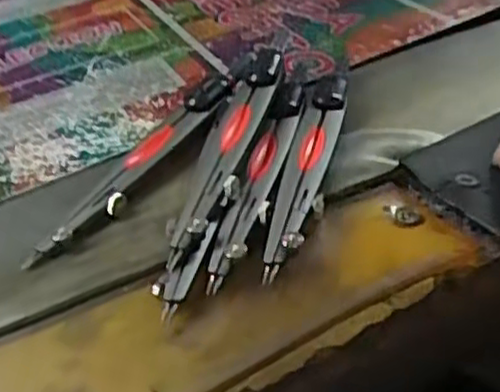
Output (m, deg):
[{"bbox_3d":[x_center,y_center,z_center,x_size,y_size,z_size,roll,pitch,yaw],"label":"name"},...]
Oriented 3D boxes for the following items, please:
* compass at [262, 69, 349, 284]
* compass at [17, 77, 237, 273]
[{"bbox_3d":[0.022,-0.016,0.258,0.015,0.010,0.124,5,41,12],"label":"compass"},{"bbox_3d":[-0.039,-0.012,0.263,0.015,0.011,0.108,21,46,28],"label":"compass"}]

